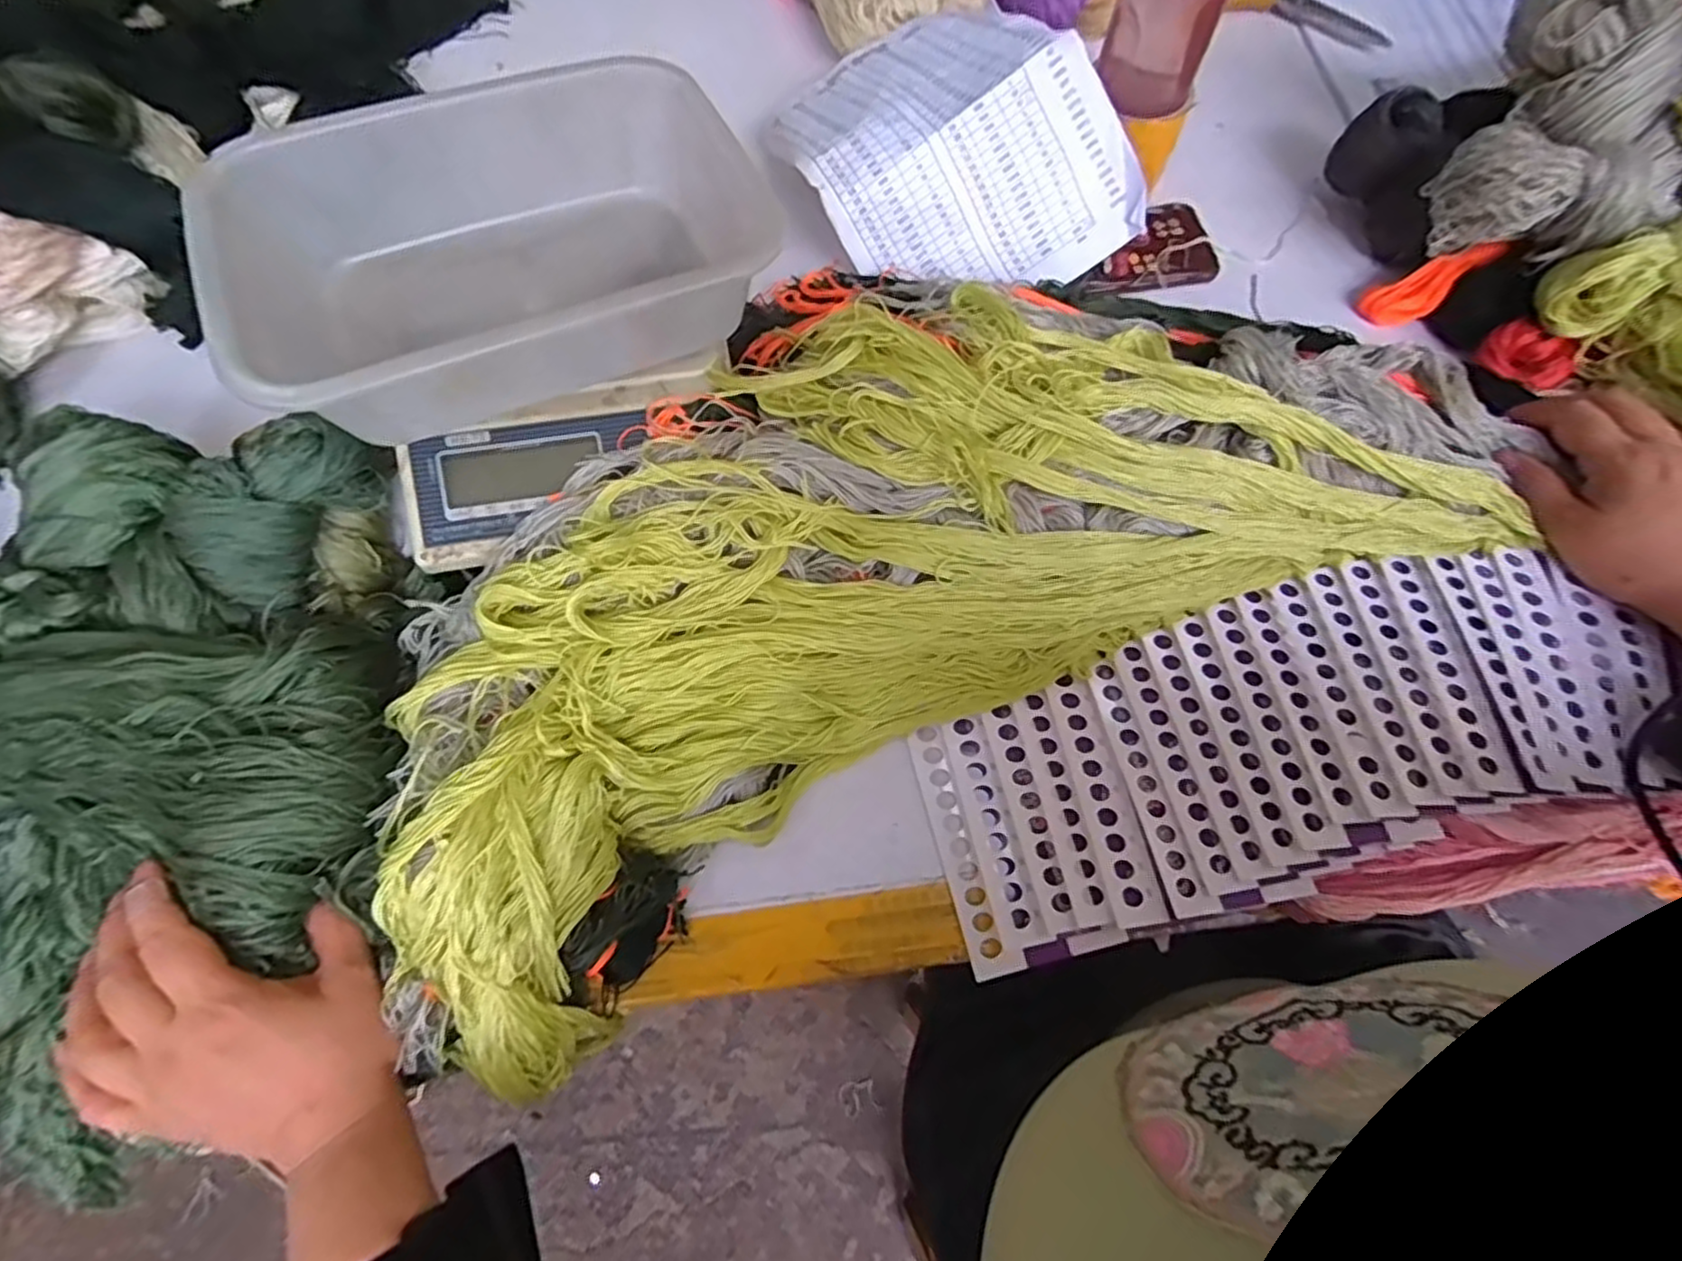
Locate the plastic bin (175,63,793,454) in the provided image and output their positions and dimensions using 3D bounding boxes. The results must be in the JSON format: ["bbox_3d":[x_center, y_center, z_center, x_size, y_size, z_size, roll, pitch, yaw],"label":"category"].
[{"bbox_3d":[-0.189,-0.220,0.408,0.269,0.081,0.196,-25,70,-9],"label":"plastic bin"}]

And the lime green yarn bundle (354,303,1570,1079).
[{"bbox_3d":[0.036,-0.036,0.409,0.603,0.078,0.270,-26,71,-6],"label":"lime green yarn bundle"}]

